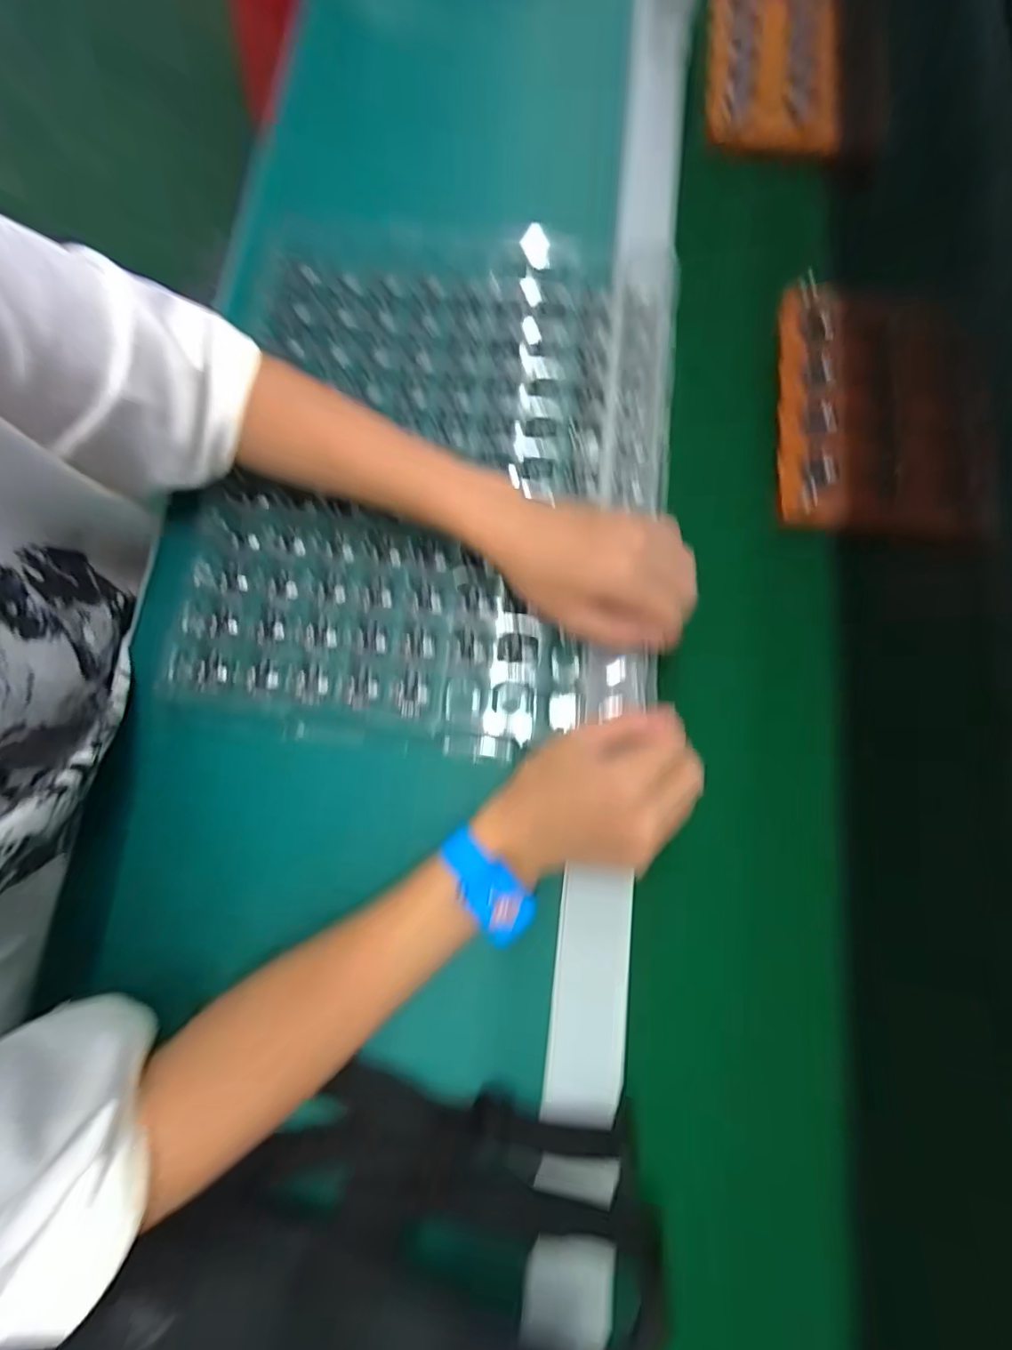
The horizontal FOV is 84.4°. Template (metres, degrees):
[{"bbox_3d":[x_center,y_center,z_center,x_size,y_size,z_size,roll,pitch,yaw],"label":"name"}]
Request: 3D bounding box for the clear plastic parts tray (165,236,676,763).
[{"bbox_3d":[-0.042,-0.133,0.374,0.290,0.031,0.348,6,77,2],"label":"clear plastic parts tray"}]

